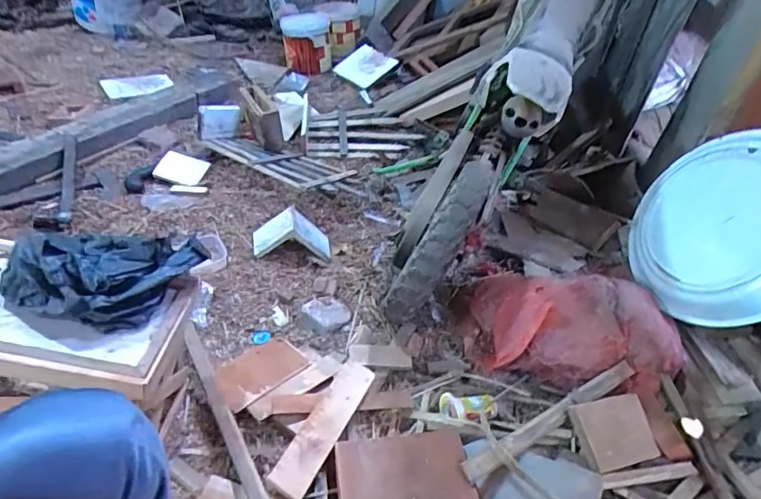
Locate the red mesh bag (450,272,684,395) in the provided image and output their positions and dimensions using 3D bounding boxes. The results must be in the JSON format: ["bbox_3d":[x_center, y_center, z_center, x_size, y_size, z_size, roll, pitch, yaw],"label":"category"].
[{"bbox_3d":[0.370,0.155,0.981,0.409,0.152,0.225,9,41,3],"label":"red mesh bag"}]

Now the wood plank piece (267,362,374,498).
[{"bbox_3d":[-0.088,0.277,0.794,0.060,0.017,0.240,24,45,14],"label":"wood plank piece"}]

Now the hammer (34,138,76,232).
[{"bbox_3d":[-0.801,-0.172,1.230,0.070,0.024,0.362,-11,44,-19],"label":"hammer"}]

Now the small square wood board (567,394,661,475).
[{"bbox_3d":[0.381,0.300,0.813,0.130,0.027,0.106,-7,64,-15],"label":"small square wood board"}]

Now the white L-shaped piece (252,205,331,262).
[{"bbox_3d":[-0.207,-0.036,1.150,0.178,0.088,0.099,2,41,-6],"label":"white L-shaped piece"}]

